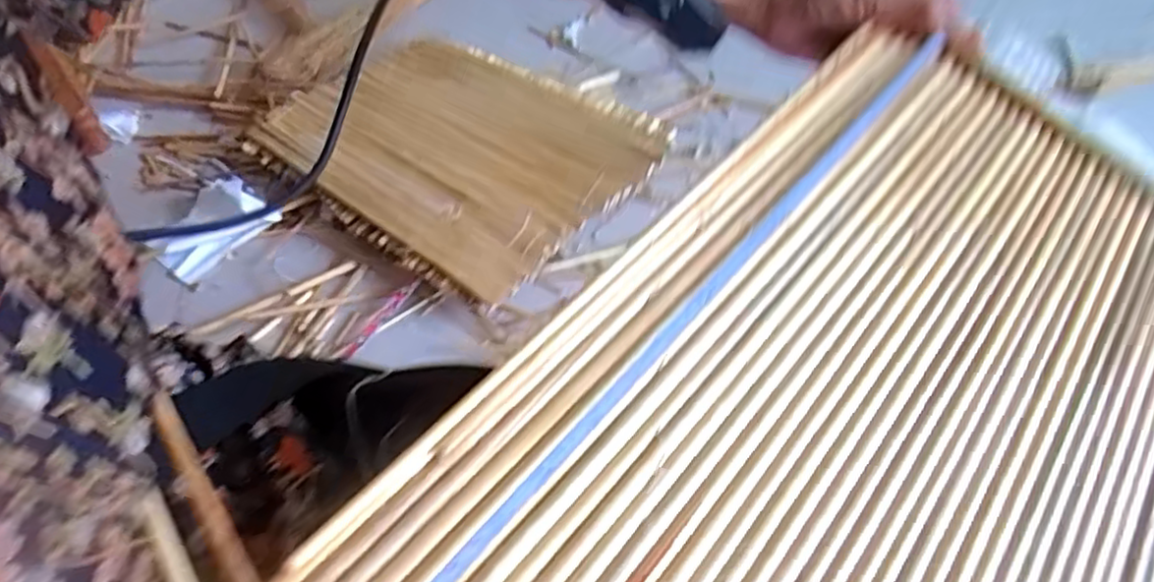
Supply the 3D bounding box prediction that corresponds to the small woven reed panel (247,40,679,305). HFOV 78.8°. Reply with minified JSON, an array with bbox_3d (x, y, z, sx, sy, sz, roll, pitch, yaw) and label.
[{"bbox_3d":[-0.166,-0.230,1.000,0.492,0.035,0.421,31,61,26],"label":"small woven reed panel"}]

